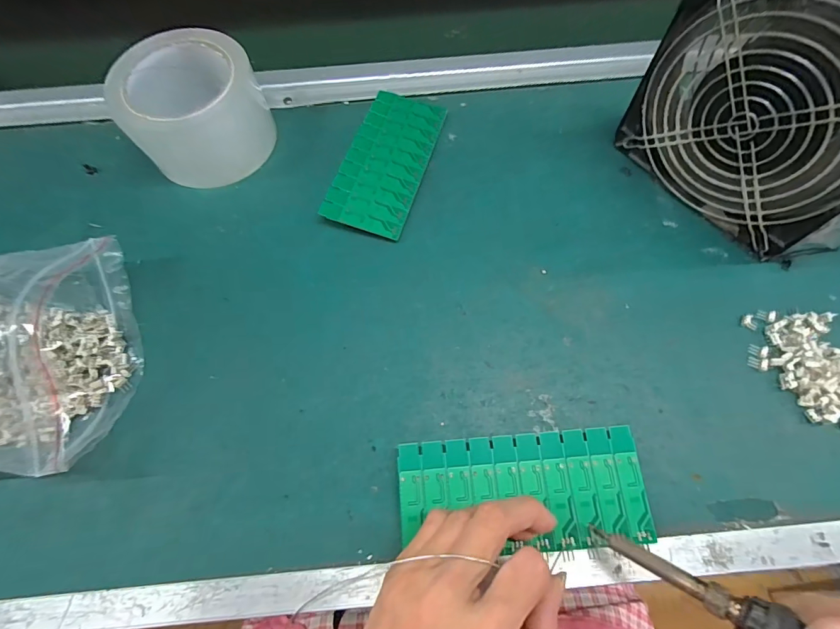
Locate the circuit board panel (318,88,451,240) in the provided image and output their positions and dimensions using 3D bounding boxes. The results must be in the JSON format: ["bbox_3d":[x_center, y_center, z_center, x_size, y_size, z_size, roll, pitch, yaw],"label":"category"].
[{"bbox_3d":[-0.027,-0.127,0.339,0.062,0.010,0.140,15,68,8],"label":"circuit board panel"}]

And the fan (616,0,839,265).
[{"bbox_3d":[0.224,-0.132,0.255,0.055,0.157,0.157,-34,70,-12],"label":"fan"}]

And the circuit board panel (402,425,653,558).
[{"bbox_3d":[0.058,0.100,0.237,0.137,0.004,0.061,-4,71,0],"label":"circuit board panel"}]

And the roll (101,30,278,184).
[{"bbox_3d":[-0.176,-0.164,0.330,0.097,0.069,0.097,-1,66,2],"label":"roll"}]

